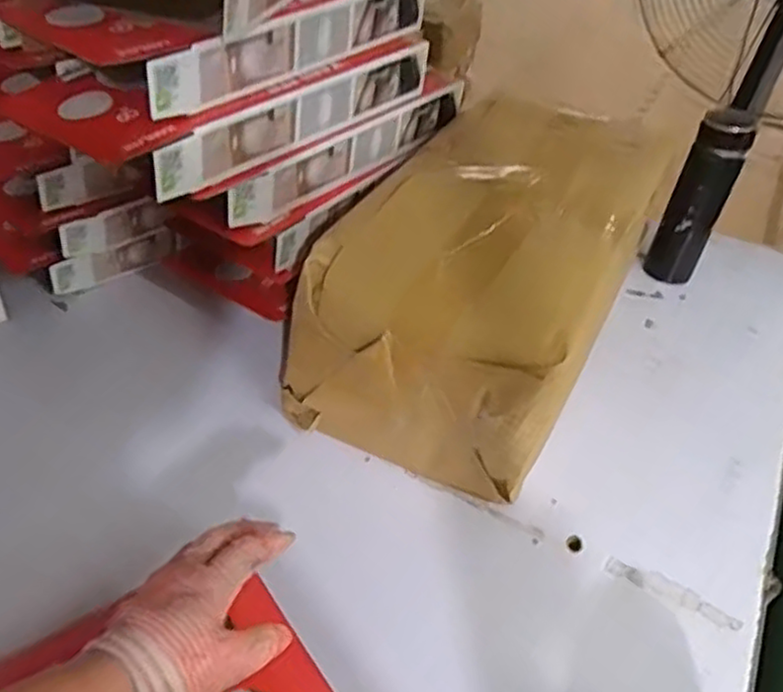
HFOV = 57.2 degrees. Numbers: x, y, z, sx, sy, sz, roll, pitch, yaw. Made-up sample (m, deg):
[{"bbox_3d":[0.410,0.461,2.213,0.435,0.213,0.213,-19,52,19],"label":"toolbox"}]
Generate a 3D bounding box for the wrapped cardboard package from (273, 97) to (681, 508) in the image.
[{"bbox_3d":[0.097,-0.066,0.761,0.245,0.227,0.390,24,44,17],"label":"wrapped cardboard package"}]

